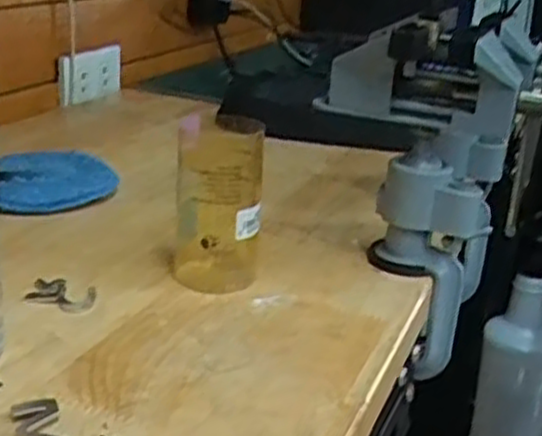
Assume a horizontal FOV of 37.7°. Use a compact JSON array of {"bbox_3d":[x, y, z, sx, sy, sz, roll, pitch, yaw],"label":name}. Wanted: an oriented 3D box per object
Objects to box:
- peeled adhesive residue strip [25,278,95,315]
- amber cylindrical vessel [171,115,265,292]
[{"bbox_3d":[-0.119,0.043,0.450,0.038,0.004,0.031,7,22,4],"label":"peeled adhesive residue strip"},{"bbox_3d":[-0.031,-0.009,0.473,0.049,0.096,0.045,5,22,-2],"label":"amber cylindrical vessel"}]

